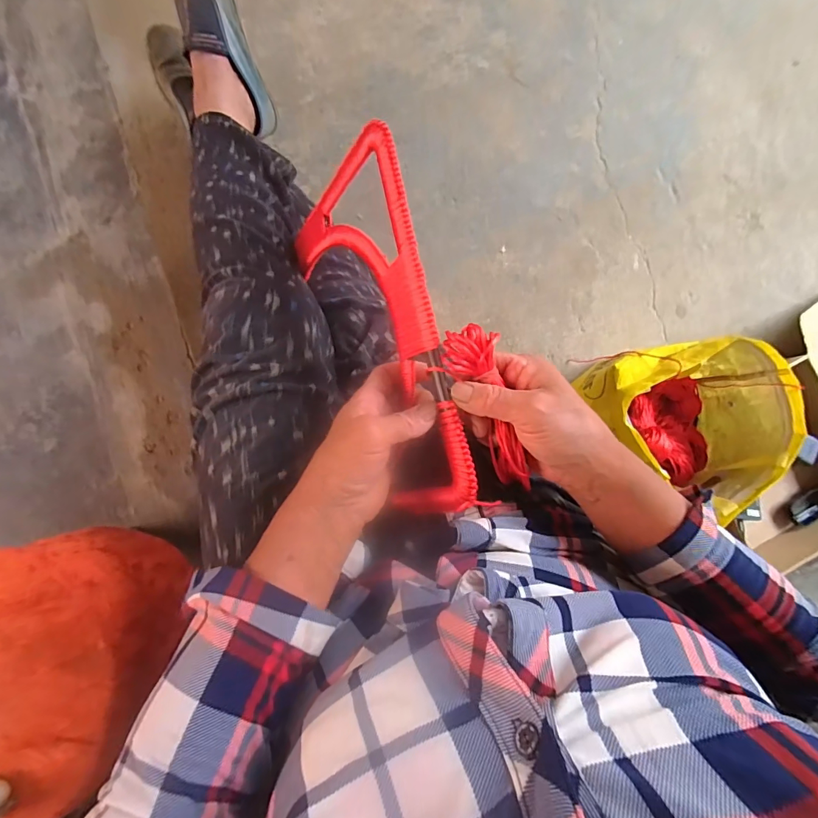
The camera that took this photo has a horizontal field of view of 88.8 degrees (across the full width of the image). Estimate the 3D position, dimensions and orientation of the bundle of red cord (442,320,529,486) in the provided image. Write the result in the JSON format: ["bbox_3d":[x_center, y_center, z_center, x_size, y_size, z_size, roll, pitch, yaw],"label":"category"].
[{"bbox_3d":[0.059,0.001,0.316,0.038,0.021,0.128,-20,101,-6],"label":"bundle of red cord"}]

